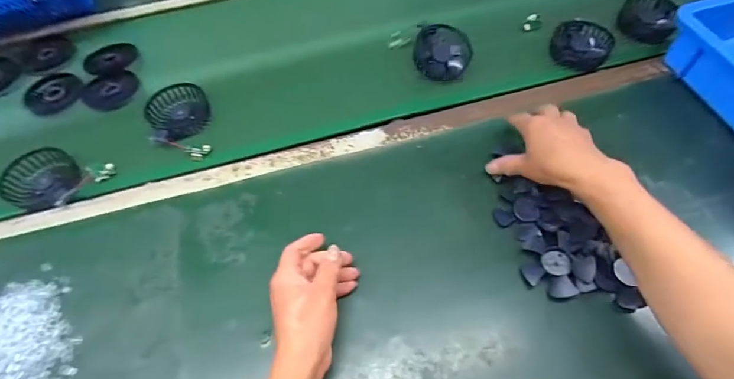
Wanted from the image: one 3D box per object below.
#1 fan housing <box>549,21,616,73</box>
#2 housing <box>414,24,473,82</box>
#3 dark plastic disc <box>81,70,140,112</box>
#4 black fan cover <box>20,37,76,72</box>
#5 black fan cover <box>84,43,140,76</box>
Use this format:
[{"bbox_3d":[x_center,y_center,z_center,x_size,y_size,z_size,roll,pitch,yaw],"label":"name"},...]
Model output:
[{"bbox_3d":[0.341,-0.232,0.623,0.086,0.032,0.094,21,62,15],"label":"fan housing"},{"bbox_3d":[0.118,-0.211,0.616,0.087,0.032,0.090,11,85,1],"label":"housing"},{"bbox_3d":[-0.419,-0.161,0.639,0.086,0.010,0.069,-18,59,-8],"label":"dark plastic disc"},{"bbox_3d":[-0.565,-0.241,0.697,0.086,0.006,0.083,-3,58,1],"label":"black fan cover"},{"bbox_3d":[-0.438,-0.222,0.670,0.086,0.009,0.070,-9,58,-2],"label":"black fan cover"}]

